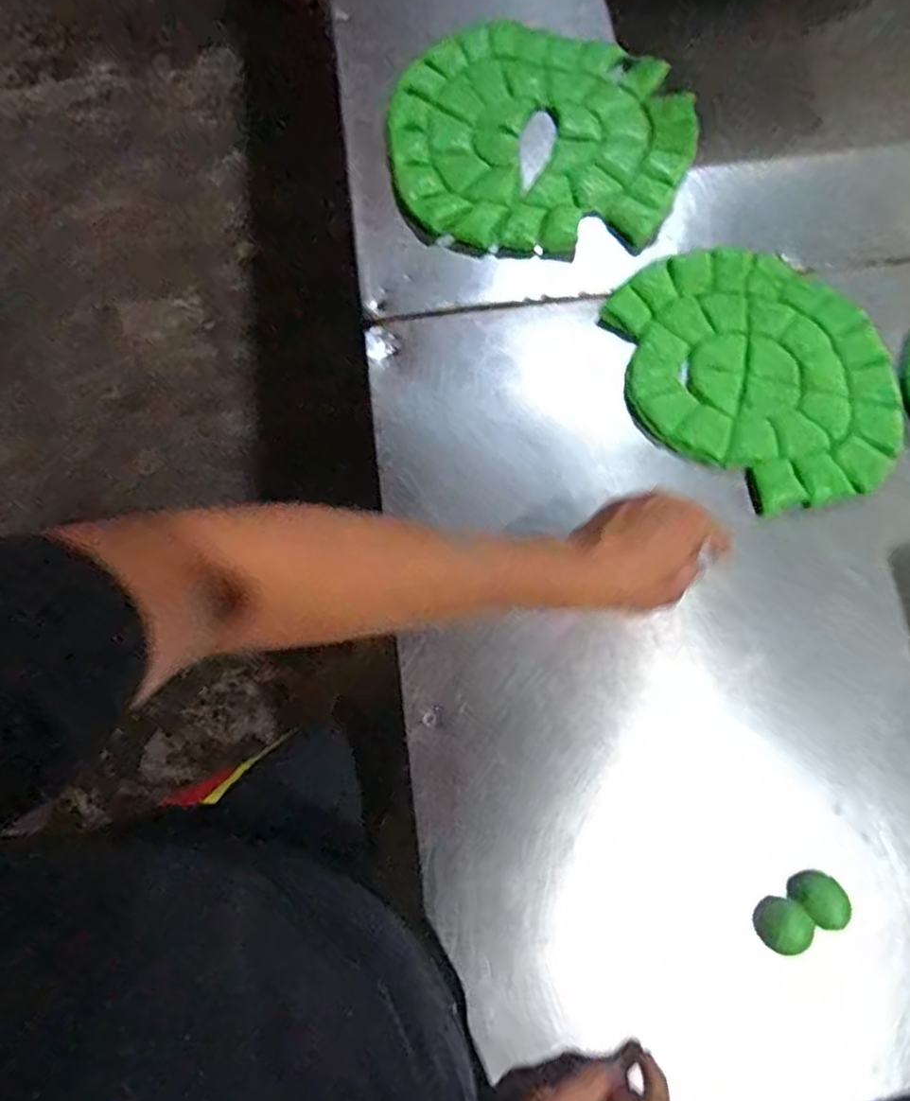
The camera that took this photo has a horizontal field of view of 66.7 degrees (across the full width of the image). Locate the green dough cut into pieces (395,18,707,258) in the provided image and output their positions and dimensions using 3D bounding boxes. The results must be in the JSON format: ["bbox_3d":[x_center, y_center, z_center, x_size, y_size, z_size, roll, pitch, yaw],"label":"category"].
[{"bbox_3d":[0.086,-0.423,0.700,0.294,0.032,0.262,11,72,3],"label":"green dough cut into pieces"}]

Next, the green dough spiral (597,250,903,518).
[{"bbox_3d":[0.268,-0.164,0.618,0.222,0.016,0.270,-35,76,-11],"label":"green dough spiral"}]

